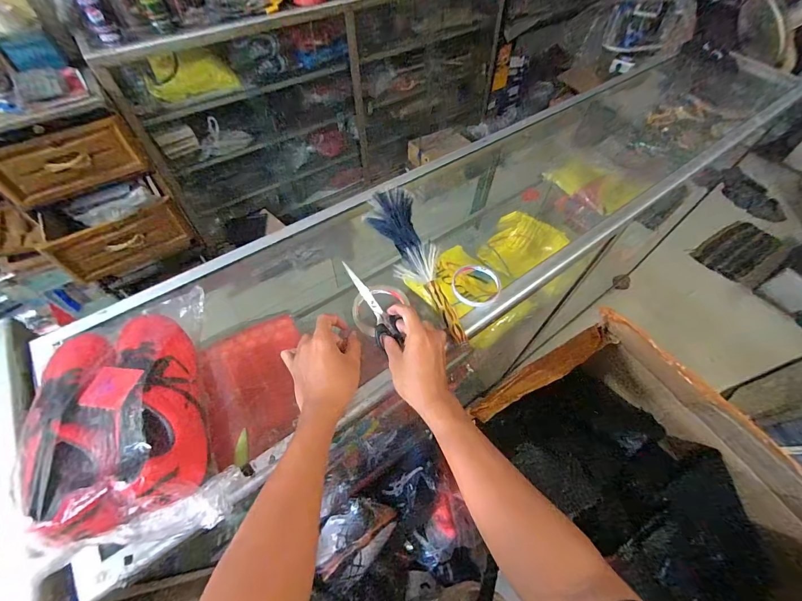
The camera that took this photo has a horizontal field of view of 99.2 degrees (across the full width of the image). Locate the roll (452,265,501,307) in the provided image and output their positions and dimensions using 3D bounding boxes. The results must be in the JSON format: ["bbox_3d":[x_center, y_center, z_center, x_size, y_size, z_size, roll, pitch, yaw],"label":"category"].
[{"bbox_3d":[0.129,-0.027,0.584,0.081,0.017,0.084,0,55,0],"label":"roll"}]

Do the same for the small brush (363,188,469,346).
[{"bbox_3d":[0.033,-0.071,0.573,0.078,0.054,0.310,-21,58,-14],"label":"small brush"}]

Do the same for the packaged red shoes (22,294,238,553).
[{"bbox_3d":[-0.310,0.122,0.393,0.162,0.085,0.295,-24,59,-16],"label":"packaged red shoes"}]

